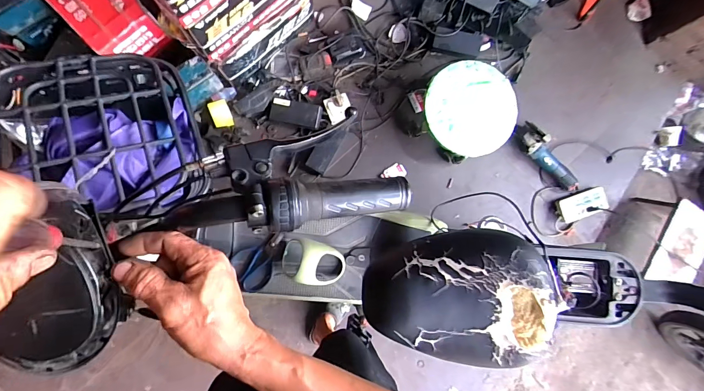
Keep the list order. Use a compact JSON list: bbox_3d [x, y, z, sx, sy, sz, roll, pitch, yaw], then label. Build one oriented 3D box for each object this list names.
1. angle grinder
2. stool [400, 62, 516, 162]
[{"bbox_3d":[0.717,-0.138,1.294,0.111,0.078,0.309,-42,90,-6],"label":"angle grinder"},{"bbox_3d":[0.344,-0.263,1.201,0.322,0.178,0.296,0,86,-5],"label":"stool"}]

